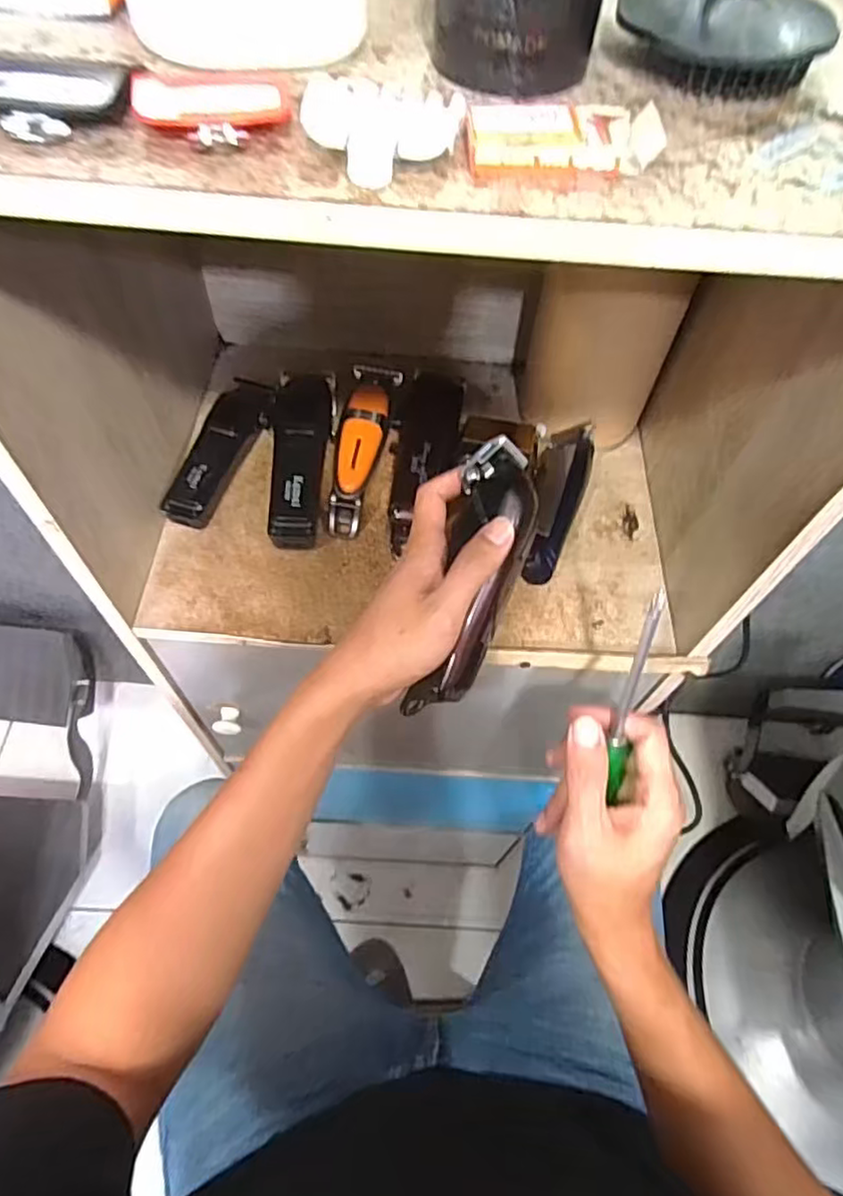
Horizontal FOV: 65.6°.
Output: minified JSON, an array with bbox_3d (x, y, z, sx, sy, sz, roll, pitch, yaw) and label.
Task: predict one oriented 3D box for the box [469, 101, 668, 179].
[{"bbox_3d":[0.046,-0.150,0.214,0.063,0.009,0.028,-5,60,-6],"label":"box"}]

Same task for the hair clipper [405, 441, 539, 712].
[{"bbox_3d":[0.035,-0.009,0.404,0.051,0.032,0.175,13,92,4],"label":"hair clipper"}]

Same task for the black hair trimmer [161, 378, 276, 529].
[{"bbox_3d":[-0.150,-0.113,0.506,0.045,0.029,0.136,13,60,4],"label":"black hair trimmer"}]

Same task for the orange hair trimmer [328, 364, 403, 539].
[{"bbox_3d":[-0.045,-0.122,0.522,0.044,0.035,0.157,8,60,1],"label":"orange hair trimmer"}]

